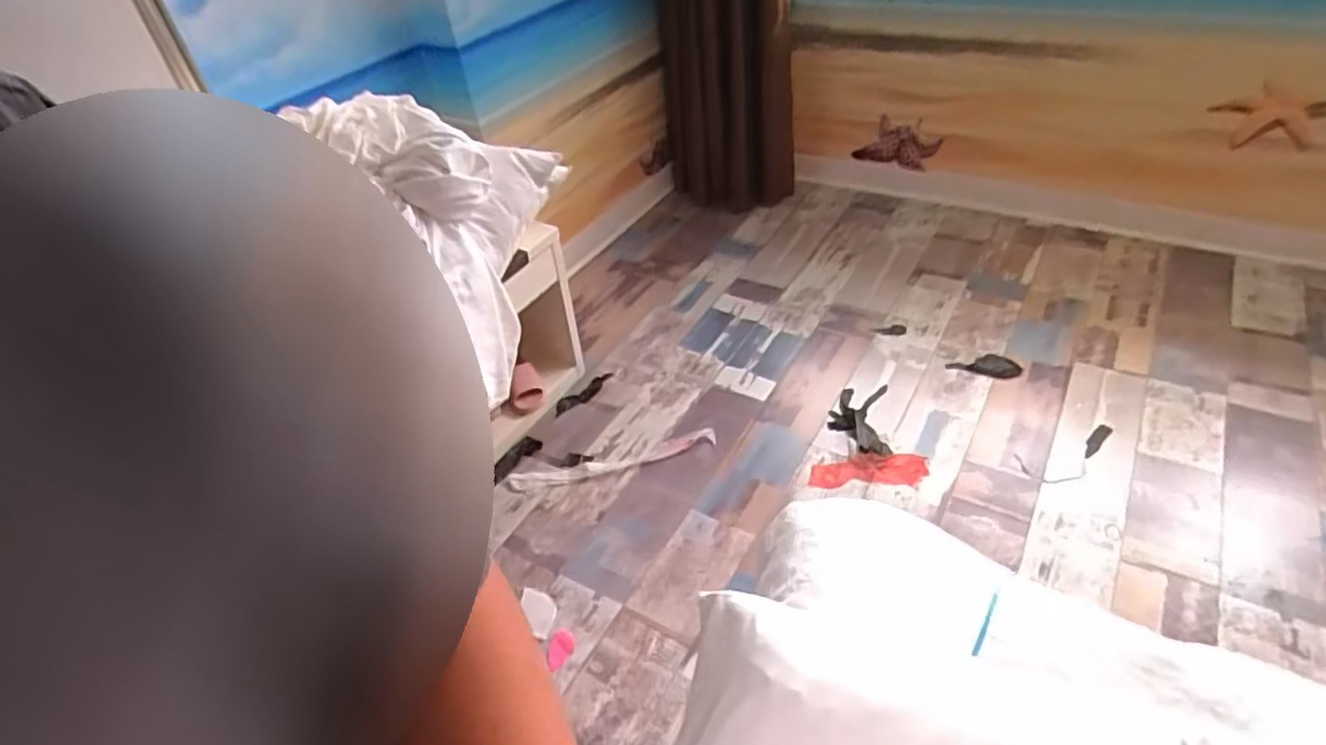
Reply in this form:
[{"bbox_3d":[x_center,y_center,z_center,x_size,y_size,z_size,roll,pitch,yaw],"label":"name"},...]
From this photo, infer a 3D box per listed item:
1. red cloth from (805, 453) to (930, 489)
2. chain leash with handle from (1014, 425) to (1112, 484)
[{"bbox_3d":[0.476,0.227,1.616,0.259,0.030,0.094,0,42,9],"label":"red cloth"},{"bbox_3d":[0.962,0.197,1.617,0.280,0.018,0.105,-17,39,-12],"label":"chain leash with handle"}]

